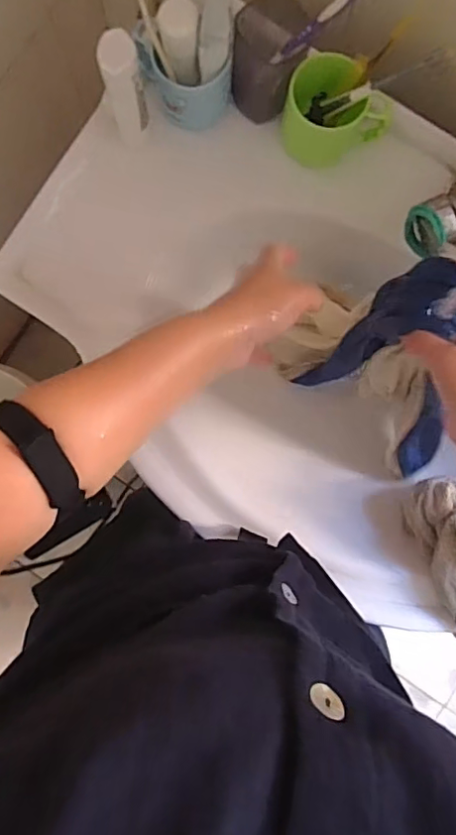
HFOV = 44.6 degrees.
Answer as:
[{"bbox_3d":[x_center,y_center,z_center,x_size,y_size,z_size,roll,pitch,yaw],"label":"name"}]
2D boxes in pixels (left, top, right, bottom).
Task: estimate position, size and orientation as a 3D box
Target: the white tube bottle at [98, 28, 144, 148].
[{"bbox_3d":[-0.097,-0.309,0.541,0.032,0.136,0.035,0,86,-2],"label":"white tube bottle"}]

